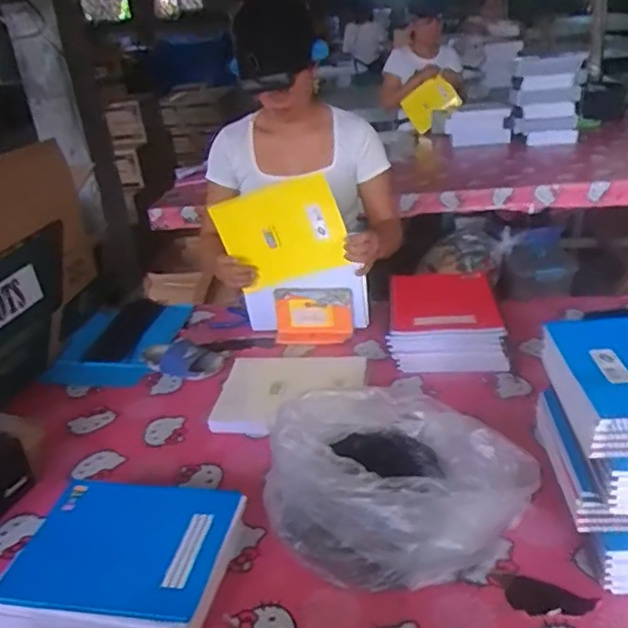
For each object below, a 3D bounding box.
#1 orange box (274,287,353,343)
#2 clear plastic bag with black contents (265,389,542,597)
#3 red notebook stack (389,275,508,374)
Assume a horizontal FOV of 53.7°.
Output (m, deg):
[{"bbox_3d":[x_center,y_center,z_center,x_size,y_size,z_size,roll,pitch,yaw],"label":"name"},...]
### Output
[{"bbox_3d":[-0.003,0.002,1.311,0.172,0.102,0.049,2,26,16],"label":"orange box"},{"bbox_3d":[0.103,0.217,0.796,0.269,0.154,0.269,-23,30,-33],"label":"clear plastic bag with black contents"},{"bbox_3d":[0.258,0.013,1.247,0.226,0.103,0.260,-1,25,10],"label":"red notebook stack"}]

